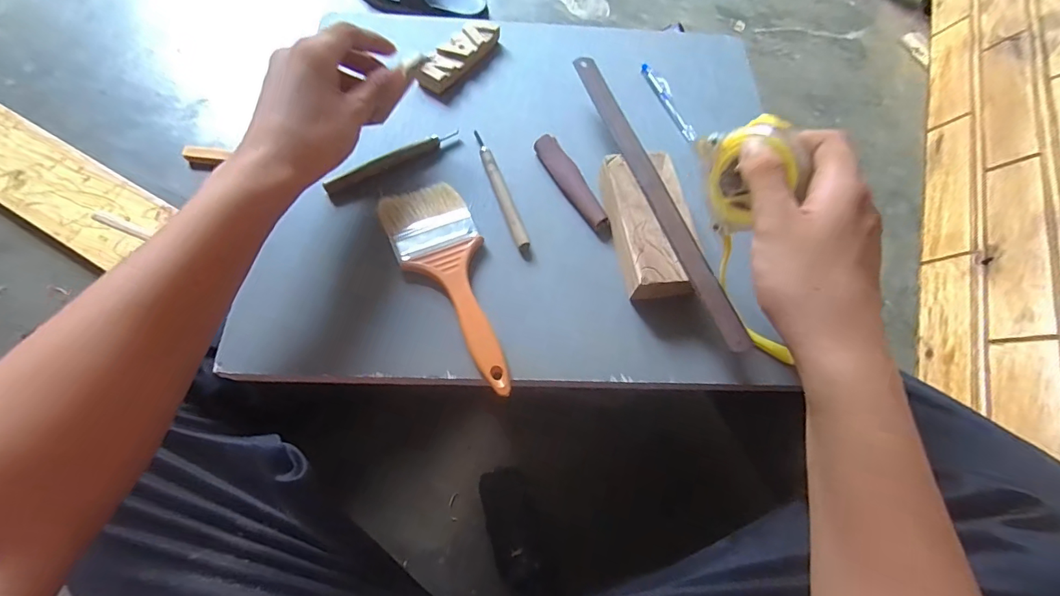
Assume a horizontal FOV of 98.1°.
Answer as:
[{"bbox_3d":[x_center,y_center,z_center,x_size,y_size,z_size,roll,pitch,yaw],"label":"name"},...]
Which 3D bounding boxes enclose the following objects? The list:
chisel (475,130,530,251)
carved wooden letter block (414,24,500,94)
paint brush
[{"bbox_3d":[-0.026,-0.098,0.396,0.011,0.010,0.131,-17,68,-10],"label":"chisel"},{"bbox_3d":[-0.071,-0.250,0.468,0.036,0.023,0.103,34,69,12],"label":"carved wooden letter block"},{"bbox_3d":[-0.057,-0.014,0.360,0.066,0.014,0.188,-24,69,-12],"label":"paint brush"}]

